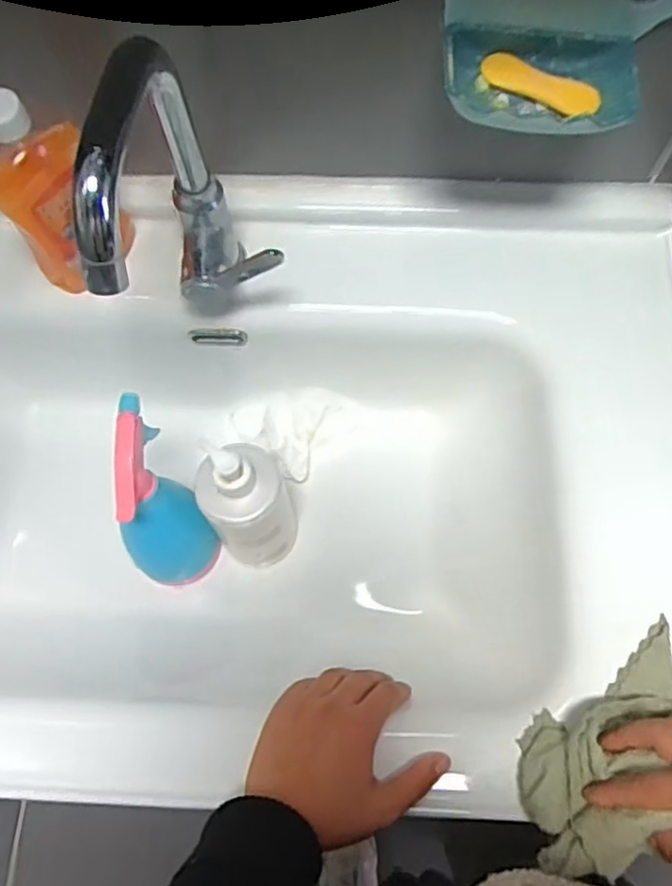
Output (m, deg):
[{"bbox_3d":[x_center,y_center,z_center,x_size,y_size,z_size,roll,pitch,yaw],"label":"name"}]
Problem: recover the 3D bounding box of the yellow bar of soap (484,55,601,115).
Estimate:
[{"bbox_3d":[0.137,-0.240,0.435,0.080,0.009,0.024,24,71,9],"label":"yellow bar of soap"}]

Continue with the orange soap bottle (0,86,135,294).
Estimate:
[{"bbox_3d":[-0.216,-0.182,0.497,0.076,0.171,0.053,-35,73,-12],"label":"orange soap bottle"}]

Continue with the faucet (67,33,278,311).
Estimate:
[{"bbox_3d":[-0.105,-0.137,0.448,0.066,0.236,0.172,15,70,6],"label":"faucet"}]

